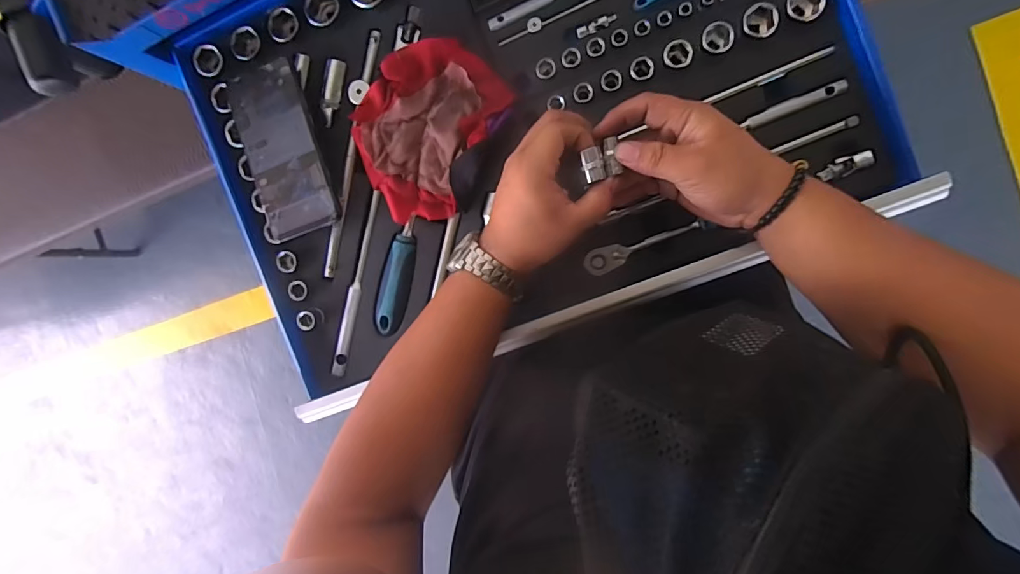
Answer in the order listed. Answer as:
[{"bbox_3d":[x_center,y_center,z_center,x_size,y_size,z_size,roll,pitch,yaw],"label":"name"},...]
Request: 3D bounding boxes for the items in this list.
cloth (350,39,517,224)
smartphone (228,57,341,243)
[{"bbox_3d":[-0.075,-0.149,0.438,0.141,0.021,0.160,43,99,3],"label":"cloth"},{"bbox_3d":[-0.223,-0.135,0.454,0.074,0.013,0.165,-17,92,9],"label":"smartphone"}]

